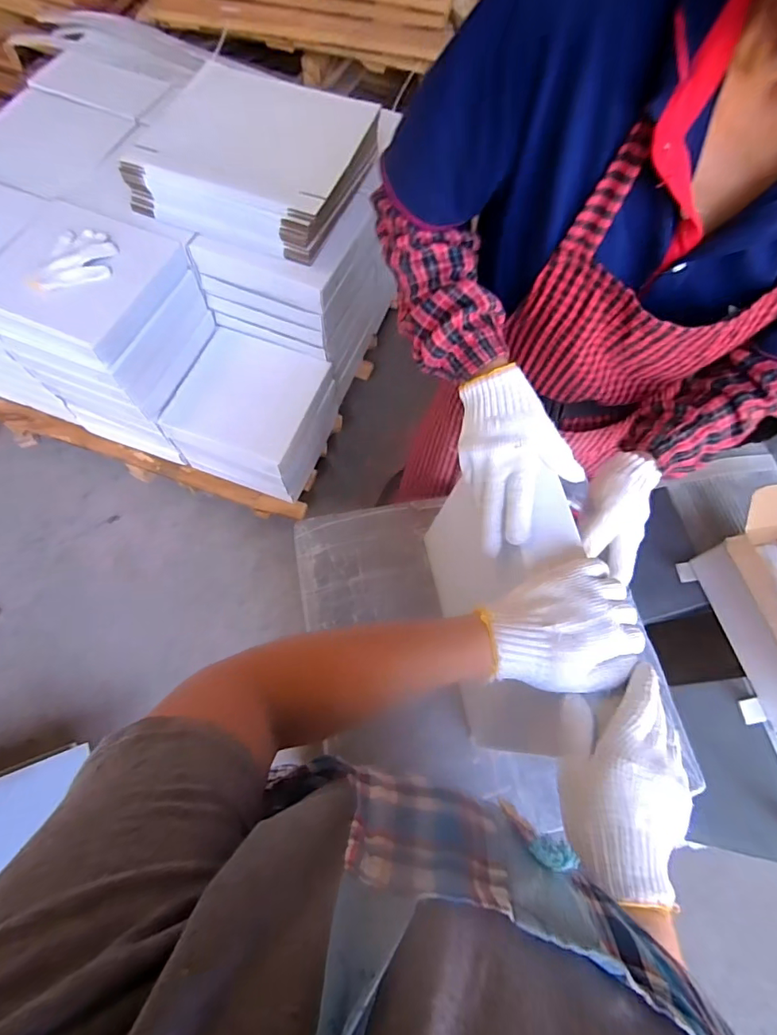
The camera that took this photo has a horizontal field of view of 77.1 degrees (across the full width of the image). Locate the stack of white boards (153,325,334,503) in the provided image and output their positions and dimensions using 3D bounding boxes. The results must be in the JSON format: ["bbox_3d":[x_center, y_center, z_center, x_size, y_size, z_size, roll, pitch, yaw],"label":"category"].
[{"bbox_3d":[-0.343,-0.255,1.253,0.329,0.199,0.327,20,69,6],"label":"stack of white boards"}]

